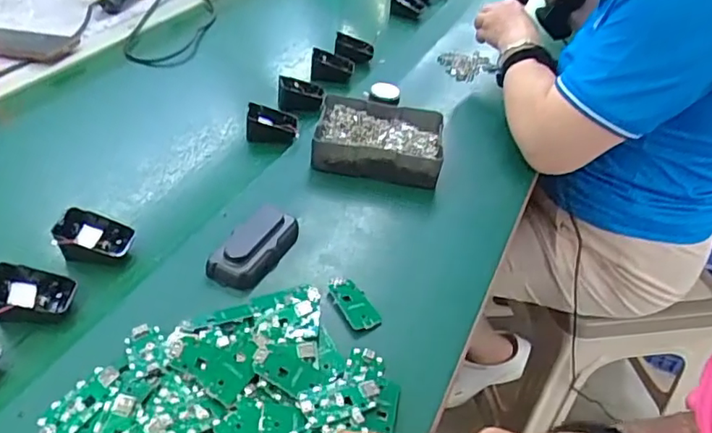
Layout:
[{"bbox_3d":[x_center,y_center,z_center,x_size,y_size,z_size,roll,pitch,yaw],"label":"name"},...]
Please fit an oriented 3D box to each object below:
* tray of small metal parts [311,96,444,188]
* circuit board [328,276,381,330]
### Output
[{"bbox_3d":[0.030,-0.101,0.734,0.157,0.043,0.129,7,40,2],"label":"tray of small metal parts"},{"bbox_3d":[-0.002,0.081,0.546,0.028,0.008,0.068,-17,47,-27],"label":"circuit board"}]

